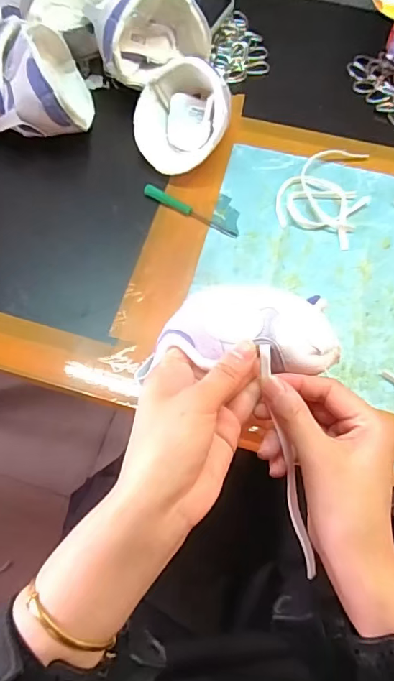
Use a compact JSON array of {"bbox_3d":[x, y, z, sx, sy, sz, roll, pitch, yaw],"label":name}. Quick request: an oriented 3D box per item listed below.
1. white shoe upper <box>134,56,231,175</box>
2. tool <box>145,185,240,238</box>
[{"bbox_3d":[-0.017,-0.218,0.462,0.085,0.064,0.089,1,63,-1],"label":"white shoe upper"},{"bbox_3d":[-0.007,-0.119,0.445,0.097,0.007,0.011,30,66,13],"label":"tool"}]

